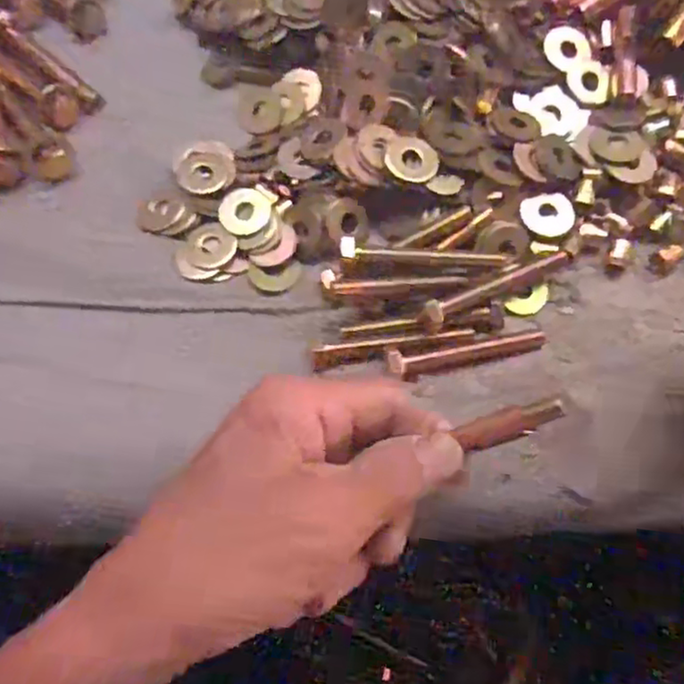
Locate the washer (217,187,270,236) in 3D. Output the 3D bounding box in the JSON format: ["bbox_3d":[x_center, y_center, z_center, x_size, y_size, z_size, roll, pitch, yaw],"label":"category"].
[{"bbox_3d":[-0.041,-0.055,0.281,0.021,0.004,0.023,0,67,-1],"label":"washer"}]

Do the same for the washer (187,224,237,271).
[{"bbox_3d":[-0.054,-0.040,0.277,0.020,0.004,0.020,0,67,-1],"label":"washer"}]

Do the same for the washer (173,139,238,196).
[{"bbox_3d":[-0.059,-0.076,0.293,0.026,0.004,0.030,-10,68,-5],"label":"washer"}]

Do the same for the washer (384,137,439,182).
[{"bbox_3d":[0.028,-0.072,0.265,0.021,0.004,0.020,2,69,-6],"label":"washer"}]

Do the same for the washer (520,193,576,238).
[{"bbox_3d":[0.084,-0.052,0.275,0.020,0.005,0.019,0,67,-1],"label":"washer"}]

